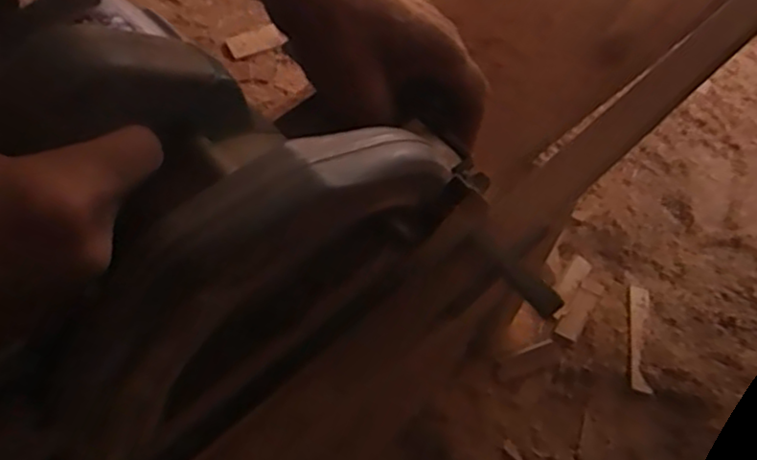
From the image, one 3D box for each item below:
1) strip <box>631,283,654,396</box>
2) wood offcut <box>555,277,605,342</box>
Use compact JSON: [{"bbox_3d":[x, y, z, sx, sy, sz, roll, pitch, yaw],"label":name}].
[{"bbox_3d":[0.411,0.168,1.080,0.030,0.012,0.185,13,54,4],"label":"strip"},{"bbox_3d":[0.322,0.123,1.093,0.034,0.016,0.126,33,55,12],"label":"wood offcut"}]

